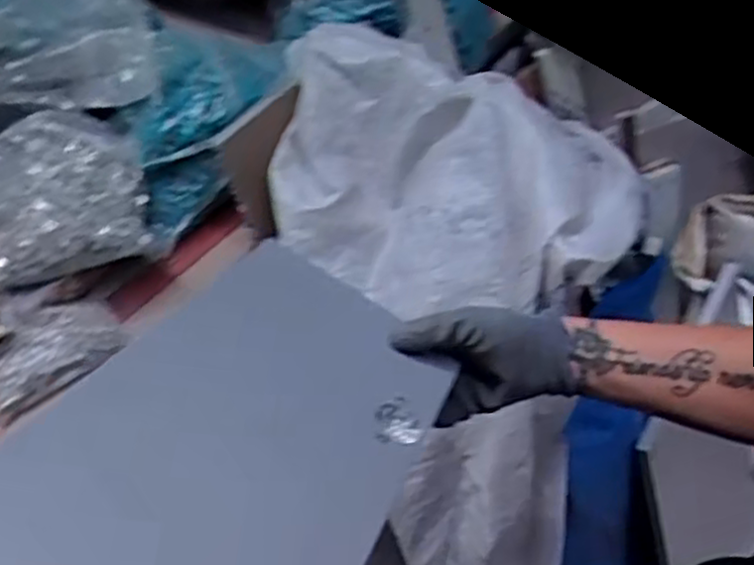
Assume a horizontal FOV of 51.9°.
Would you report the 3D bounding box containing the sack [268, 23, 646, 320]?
[{"bbox_3d":[0.069,-0.107,0.857,0.414,0.204,0.226,31,57,28],"label":"sack"}]

